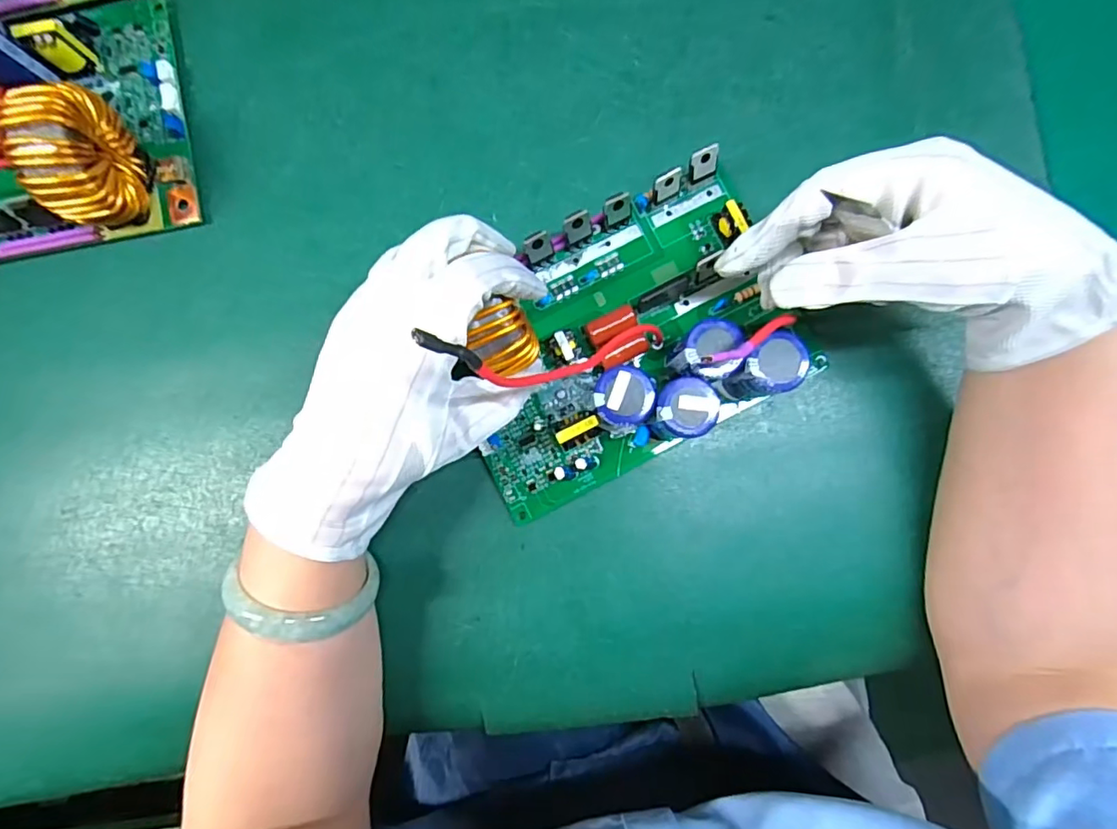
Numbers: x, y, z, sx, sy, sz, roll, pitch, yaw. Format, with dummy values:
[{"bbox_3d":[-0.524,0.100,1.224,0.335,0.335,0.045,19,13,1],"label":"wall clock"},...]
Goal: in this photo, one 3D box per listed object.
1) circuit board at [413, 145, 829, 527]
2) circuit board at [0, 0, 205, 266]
[{"bbox_3d":[0.032,-0.042,0.293,0.190,0.063,0.132,-28,87,-1],"label":"circuit board"},{"bbox_3d":[-0.317,-0.160,0.306,0.192,0.069,0.134,-13,87,0],"label":"circuit board"}]

